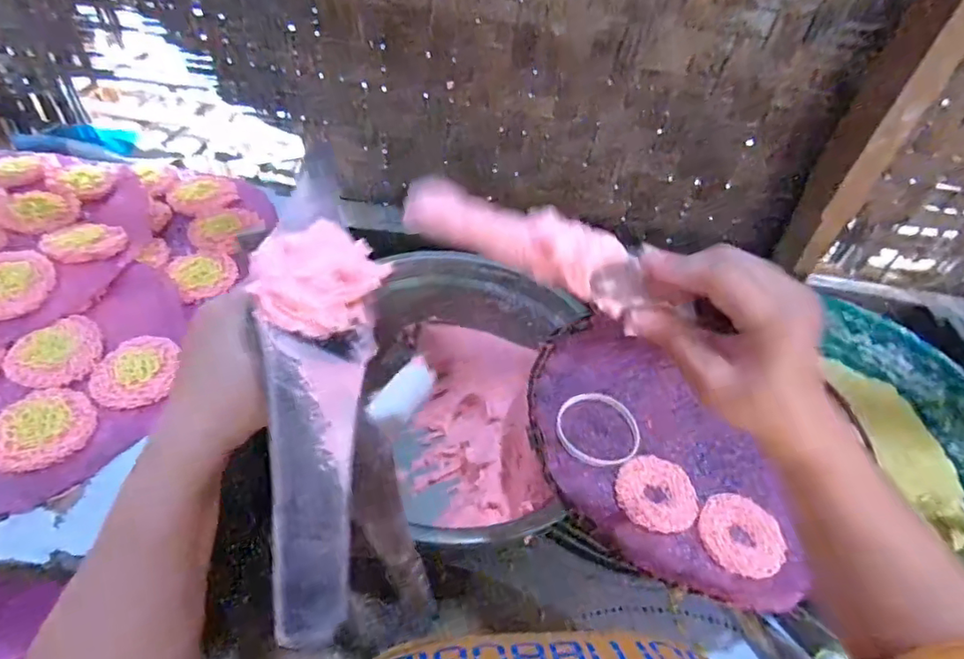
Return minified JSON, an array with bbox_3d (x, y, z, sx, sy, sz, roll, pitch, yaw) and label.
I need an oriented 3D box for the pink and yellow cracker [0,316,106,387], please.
[{"bbox_3d":[-0.401,0.022,0.513,0.077,0.016,0.073,3,47,-3],"label":"pink and yellow cracker"}]

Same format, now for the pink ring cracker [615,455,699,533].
[{"bbox_3d":[0.176,0.166,0.552,0.080,0.008,0.079,3,47,-3],"label":"pink ring cracker"}]

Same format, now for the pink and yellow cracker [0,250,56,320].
[{"bbox_3d":[-0.474,-0.046,0.544,0.078,0.006,0.082,6,60,-10],"label":"pink and yellow cracker"}]

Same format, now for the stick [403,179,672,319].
[{"bbox_3d":[0.032,-0.040,0.273,0.141,0.029,0.021,18,44,-18],"label":"stick"}]

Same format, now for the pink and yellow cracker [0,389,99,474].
[{"bbox_3d":[-0.376,0.080,0.460,0.083,0.006,0.076,3,47,-3],"label":"pink and yellow cracker"}]

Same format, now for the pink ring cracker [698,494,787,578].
[{"bbox_3d":[0.251,0.196,0.526,0.076,0.015,0.079,3,47,-3],"label":"pink ring cracker"}]

